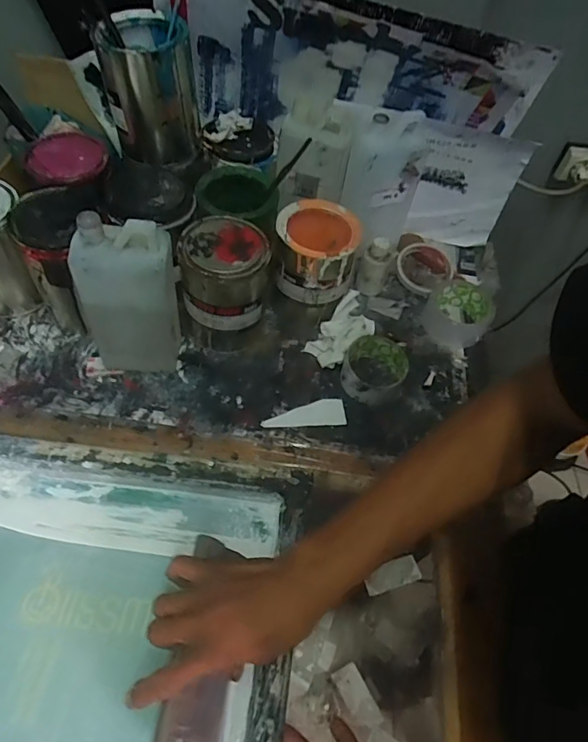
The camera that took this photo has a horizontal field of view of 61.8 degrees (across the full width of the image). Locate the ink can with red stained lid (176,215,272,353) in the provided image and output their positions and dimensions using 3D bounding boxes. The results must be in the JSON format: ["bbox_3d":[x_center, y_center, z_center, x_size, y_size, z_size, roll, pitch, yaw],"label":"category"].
[{"bbox_3d":[-0.090,-0.107,0.641,0.110,0.147,0.106,-2,56,-7],"label":"ink can with red stained lid"}]

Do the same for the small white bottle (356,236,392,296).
[{"bbox_3d":[0.116,-0.150,0.711,0.038,0.083,0.030,15,56,3],"label":"small white bottle"}]

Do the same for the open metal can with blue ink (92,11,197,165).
[{"bbox_3d":[-0.181,-0.354,0.621,0.100,0.140,0.099,2,56,-3],"label":"open metal can with blue ink"}]

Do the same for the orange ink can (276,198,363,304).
[{"bbox_3d":[0.030,-0.161,0.657,0.101,0.082,0.108,4,56,-5],"label":"orange ink can"}]

